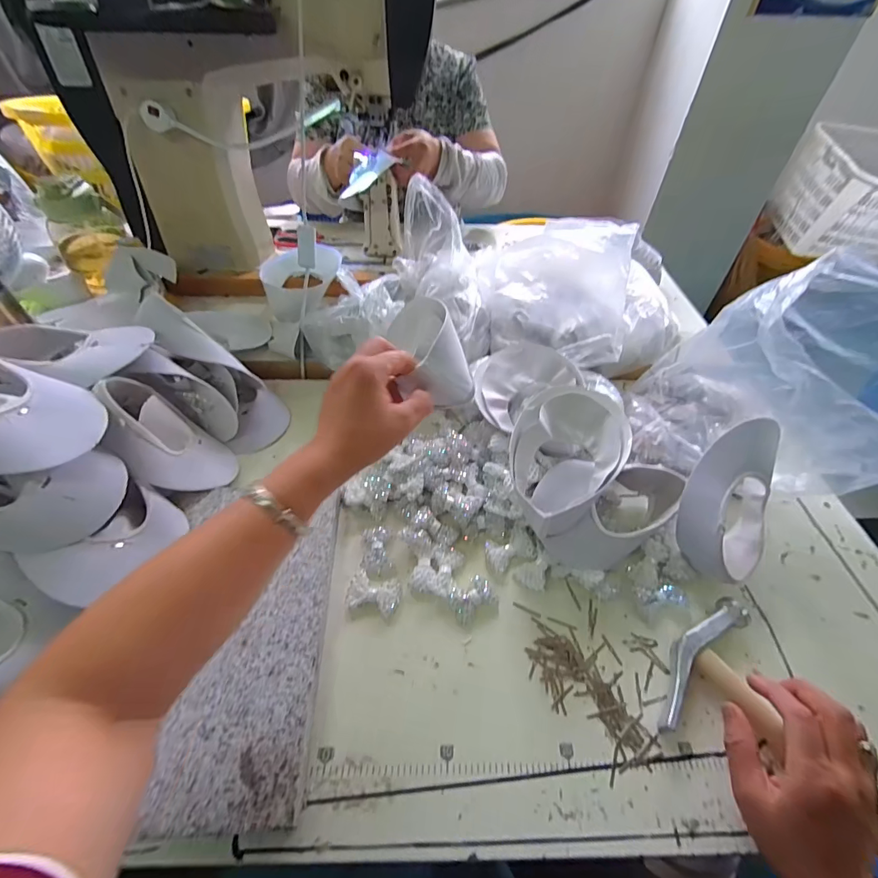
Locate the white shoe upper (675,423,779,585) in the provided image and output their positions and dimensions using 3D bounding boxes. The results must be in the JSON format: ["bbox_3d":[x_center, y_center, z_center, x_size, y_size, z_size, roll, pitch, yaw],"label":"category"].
[{"bbox_3d":[0.310,0.062,0.434,0.141,0.110,0.097,-35,58,-28],"label":"white shoe upper"}]

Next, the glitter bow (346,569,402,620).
[{"bbox_3d":[-0.067,0.158,0.427,0.053,0.013,0.039,11,49,8],"label":"glitter bow"}]

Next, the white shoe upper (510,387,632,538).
[{"bbox_3d":[0.132,0.025,0.448,0.113,0.078,0.156,20,51,15],"label":"white shoe upper"}]

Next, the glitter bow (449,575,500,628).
[{"bbox_3d":[0.035,0.163,0.422,0.047,0.017,0.038,-24,54,-21],"label":"glitter bow"}]

